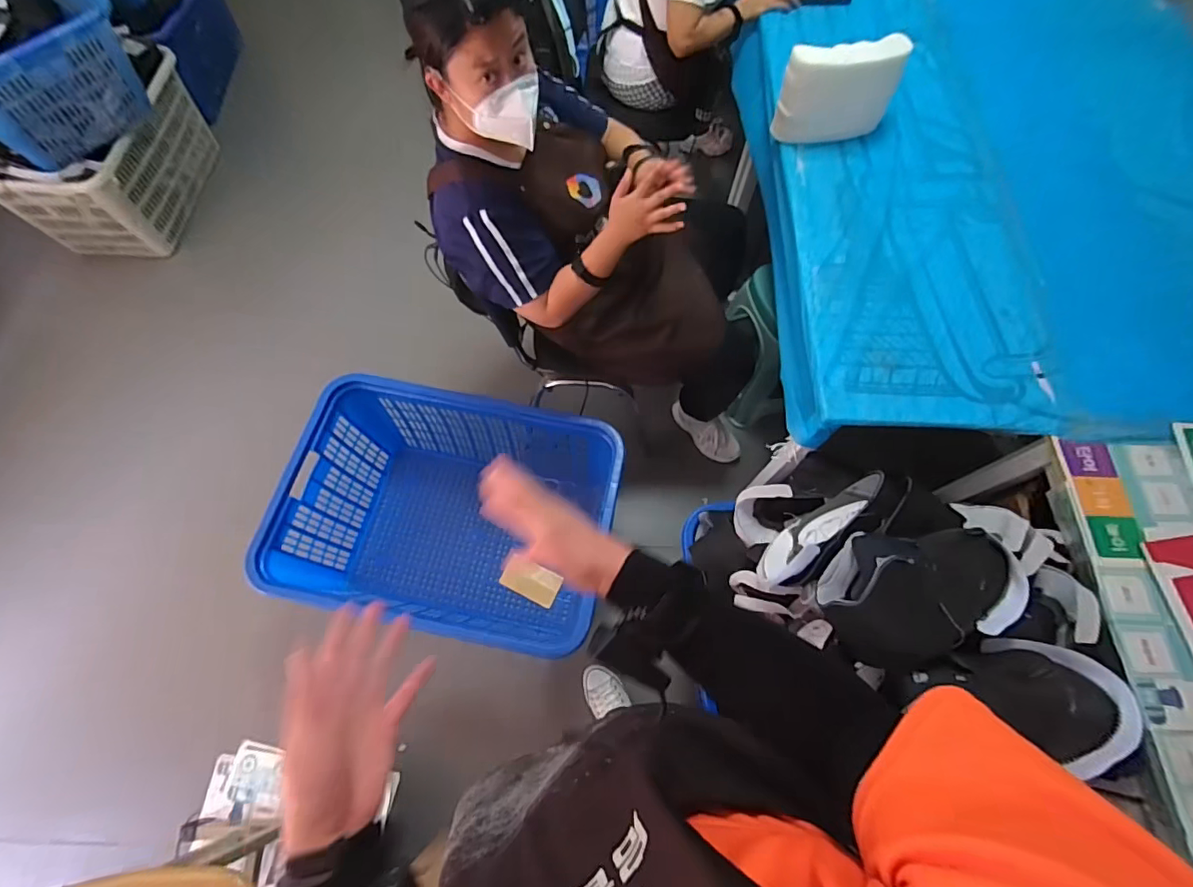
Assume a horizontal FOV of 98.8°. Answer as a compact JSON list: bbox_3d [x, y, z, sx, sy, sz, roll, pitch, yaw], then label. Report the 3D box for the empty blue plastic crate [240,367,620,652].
[{"bbox_3d":[-0.355,0.197,1.447,0.798,0.446,0.615,12,68,8],"label":"empty blue plastic crate"}]

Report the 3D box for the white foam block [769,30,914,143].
[{"bbox_3d":[0.542,-0.784,1.148,0.236,0.194,0.103,-16,67,-4],"label":"white foam block"}]

